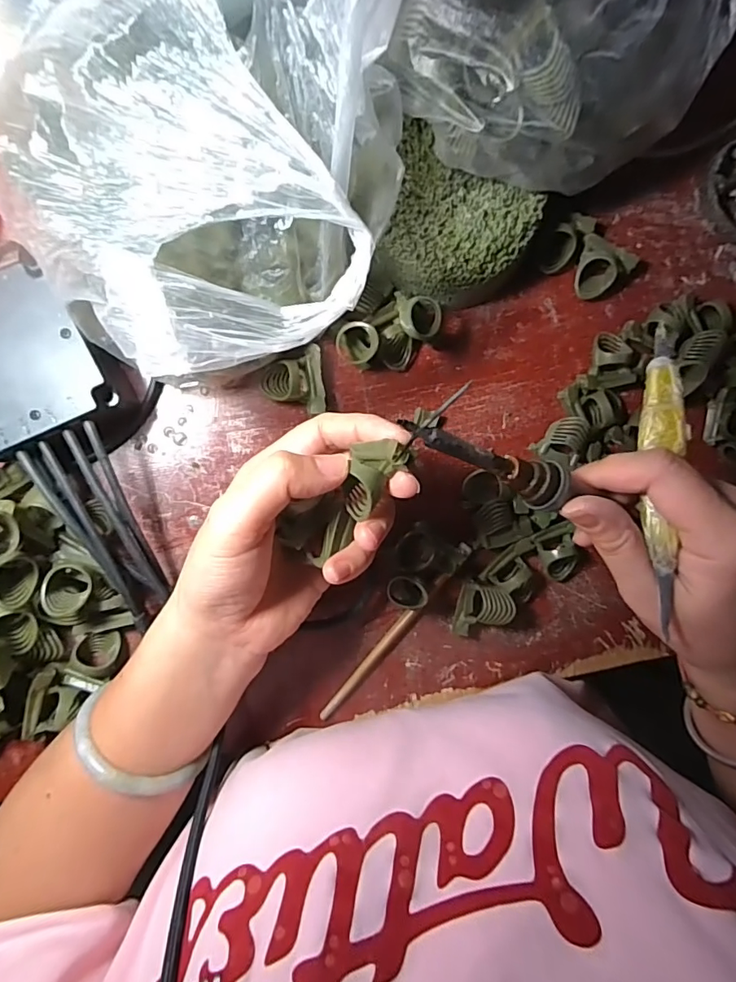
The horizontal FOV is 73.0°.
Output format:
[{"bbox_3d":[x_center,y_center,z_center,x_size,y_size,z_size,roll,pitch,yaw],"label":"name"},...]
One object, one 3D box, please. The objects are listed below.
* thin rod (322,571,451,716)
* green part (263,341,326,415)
[{"bbox_3d":[0.010,0.097,0.316,0.008,0.006,0.117,42,87,-7],"label":"thin rod"},{"bbox_3d":[-0.044,-0.065,0.295,0.035,0.022,0.039,-6,93,-7],"label":"green part"}]

